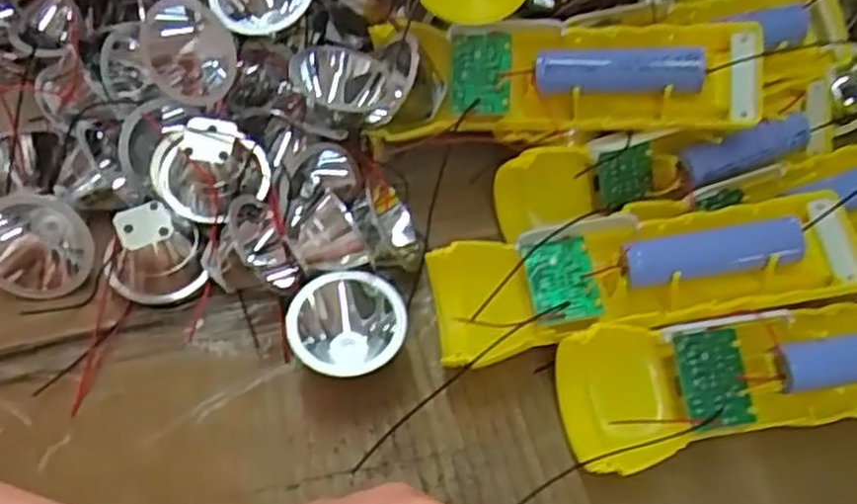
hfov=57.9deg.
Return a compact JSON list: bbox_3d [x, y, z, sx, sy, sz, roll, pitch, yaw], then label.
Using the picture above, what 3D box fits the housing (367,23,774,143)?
[{"bbox_3d":[0.053,-0.068,0.309,0.145,0.045,0.025,3,9,15],"label":"housing"}]

